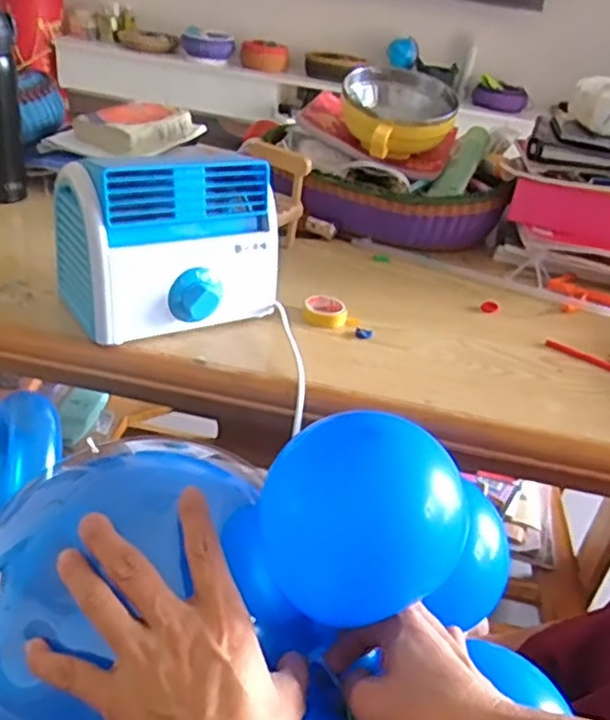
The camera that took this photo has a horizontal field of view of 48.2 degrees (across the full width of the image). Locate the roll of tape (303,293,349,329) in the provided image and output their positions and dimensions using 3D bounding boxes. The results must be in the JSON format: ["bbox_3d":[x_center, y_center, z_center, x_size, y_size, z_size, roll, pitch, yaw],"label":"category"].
[{"bbox_3d":[0.020,-0.054,0.720,0.044,0.016,0.048,6,33,-4],"label":"roll of tape"}]

